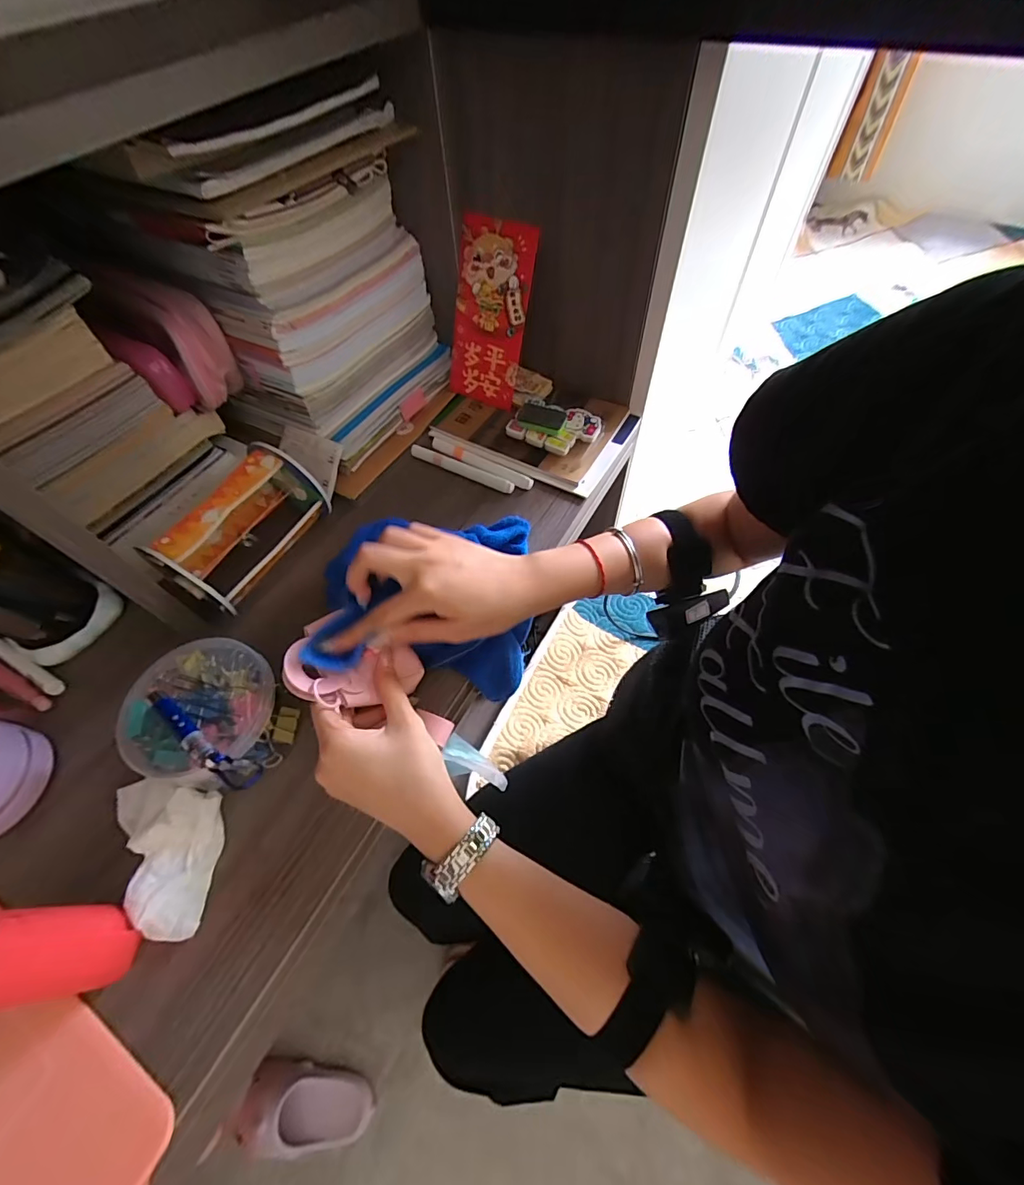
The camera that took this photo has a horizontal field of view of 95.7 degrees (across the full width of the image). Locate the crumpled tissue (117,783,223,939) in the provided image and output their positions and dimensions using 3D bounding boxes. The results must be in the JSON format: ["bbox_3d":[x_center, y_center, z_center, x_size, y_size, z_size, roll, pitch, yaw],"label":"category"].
[{"bbox_3d":[-0.241,0.176,0.310,0.080,0.024,0.089,1,60,2],"label":"crumpled tissue"}]

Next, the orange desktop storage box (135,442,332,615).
[{"bbox_3d":[-0.237,-0.057,0.411,0.073,0.077,0.129,25,64,15],"label":"orange desktop storage box"}]

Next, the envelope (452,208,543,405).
[{"bbox_3d":[-0.025,-0.291,0.494,0.084,0.169,0.008,28,44,15],"label":"envelope"}]

